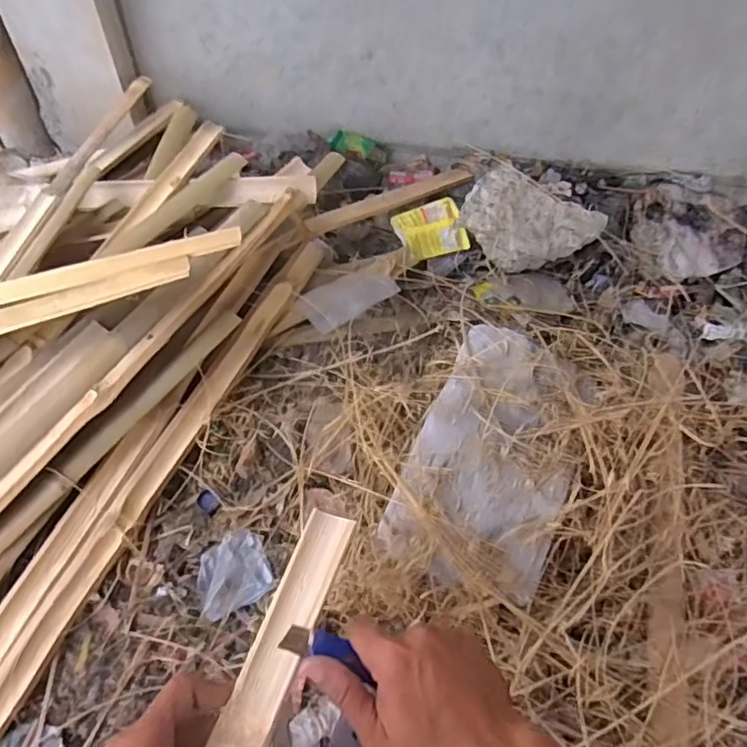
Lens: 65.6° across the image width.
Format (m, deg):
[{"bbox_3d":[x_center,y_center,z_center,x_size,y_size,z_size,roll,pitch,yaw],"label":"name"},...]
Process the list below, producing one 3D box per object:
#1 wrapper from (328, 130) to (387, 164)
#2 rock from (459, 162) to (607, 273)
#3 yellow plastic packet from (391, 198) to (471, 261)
[{"bbox_3d":[-0.030,-0.446,1.144,0.115,0.038,0.027,13,57,-13],"label":"wrapper"},{"bbox_3d":[0.275,-0.261,1.030,0.226,0.097,0.151,27,59,14],"label":"rock"},{"bbox_3d":[0.104,-0.260,1.059,0.121,0.044,0.097,-18,61,-15],"label":"yellow plastic packet"}]

